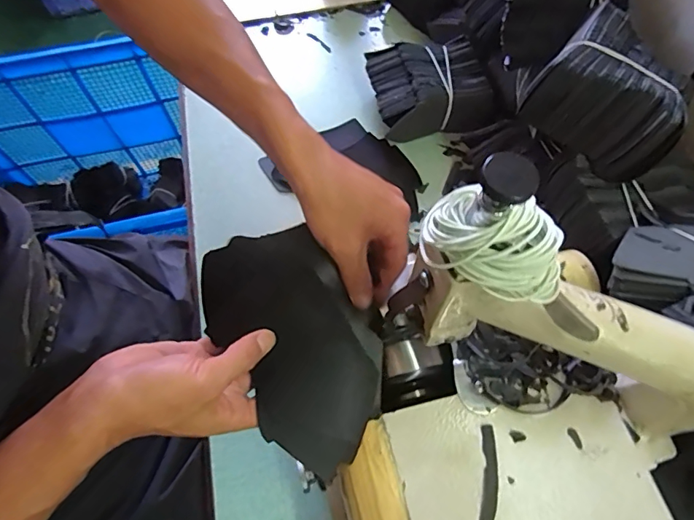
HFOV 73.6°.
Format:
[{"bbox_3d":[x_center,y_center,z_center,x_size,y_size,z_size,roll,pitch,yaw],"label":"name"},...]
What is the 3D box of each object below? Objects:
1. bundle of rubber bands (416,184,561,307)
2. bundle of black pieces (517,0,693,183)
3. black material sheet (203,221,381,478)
[{"bbox_3d":[0.072,-0.008,0.226,0.073,0.033,0.041,24,68,13],"label":"bundle of rubber bands"},{"bbox_3d":[0.252,-0.159,0.438,0.129,0.066,0.127,33,70,16],"label":"bundle of black pieces"},{"bbox_3d":[-0.037,0.060,0.359,0.109,0.045,0.181,-32,69,-10],"label":"black material sheet"}]

